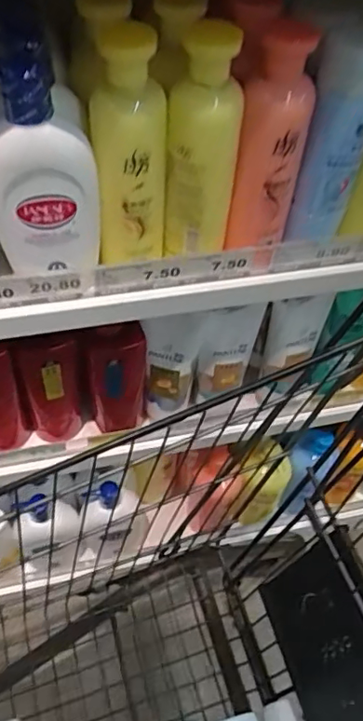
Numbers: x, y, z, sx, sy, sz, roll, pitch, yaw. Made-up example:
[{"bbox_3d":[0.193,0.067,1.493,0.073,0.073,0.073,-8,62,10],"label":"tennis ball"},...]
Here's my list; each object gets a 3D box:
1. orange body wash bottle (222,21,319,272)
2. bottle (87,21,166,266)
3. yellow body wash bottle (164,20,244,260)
[{"bbox_3d":[0.078,-0.182,0.494,0.057,0.190,0.064,14,53,7],"label":"orange body wash bottle"},{"bbox_3d":[-0.043,-0.167,0.468,0.068,0.187,0.047,-4,53,-6],"label":"bottle"},{"bbox_3d":[0.018,-0.177,0.481,0.066,0.188,0.052,6,52,1],"label":"yellow body wash bottle"}]

